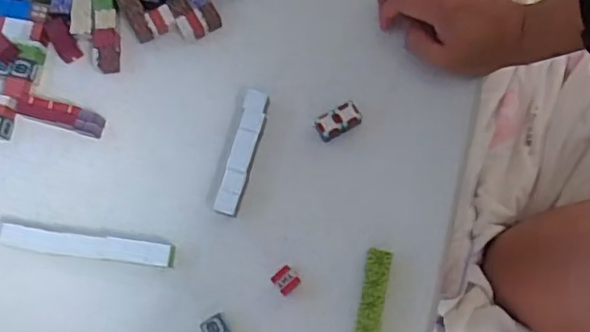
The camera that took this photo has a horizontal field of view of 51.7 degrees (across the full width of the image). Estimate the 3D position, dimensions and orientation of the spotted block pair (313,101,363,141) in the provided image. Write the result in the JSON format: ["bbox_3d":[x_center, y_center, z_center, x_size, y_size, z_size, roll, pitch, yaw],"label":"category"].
[{"bbox_3d":[0.042,-0.042,0.578,0.043,0.024,0.022,-30,77,-3],"label":"spotted block pair"}]

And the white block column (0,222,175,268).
[{"bbox_3d":[-0.193,0.073,0.562,0.161,0.019,0.021,7,78,5],"label":"white block column"}]

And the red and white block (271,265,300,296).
[{"bbox_3d":[-0.008,0.103,0.548,0.020,0.020,0.022,-41,78,-6],"label":"red and white block"}]

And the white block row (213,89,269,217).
[{"bbox_3d":[-0.049,-0.013,0.580,0.023,0.021,0.120,14,78,7],"label":"white block row"}]

